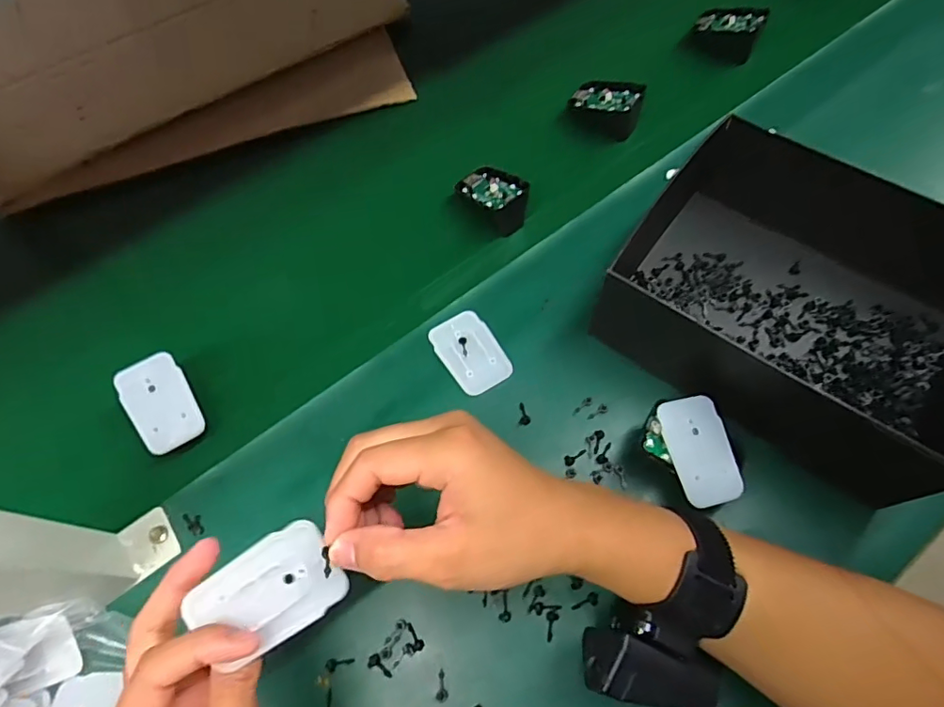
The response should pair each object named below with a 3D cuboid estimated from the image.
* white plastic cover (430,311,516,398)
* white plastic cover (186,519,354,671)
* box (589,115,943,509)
[{"bbox_3d":[-0.001,-0.001,0.422,0.045,0.006,0.067,-29,66,-12],"label":"white plastic cover"},{"bbox_3d":[-0.097,0.115,0.256,0.065,0.014,0.043,-32,68,-13],"label":"white plastic cover"},{"bbox_3d":[0.239,-0.038,0.379,0.244,0.099,0.192,34,69,17],"label":"box"}]

